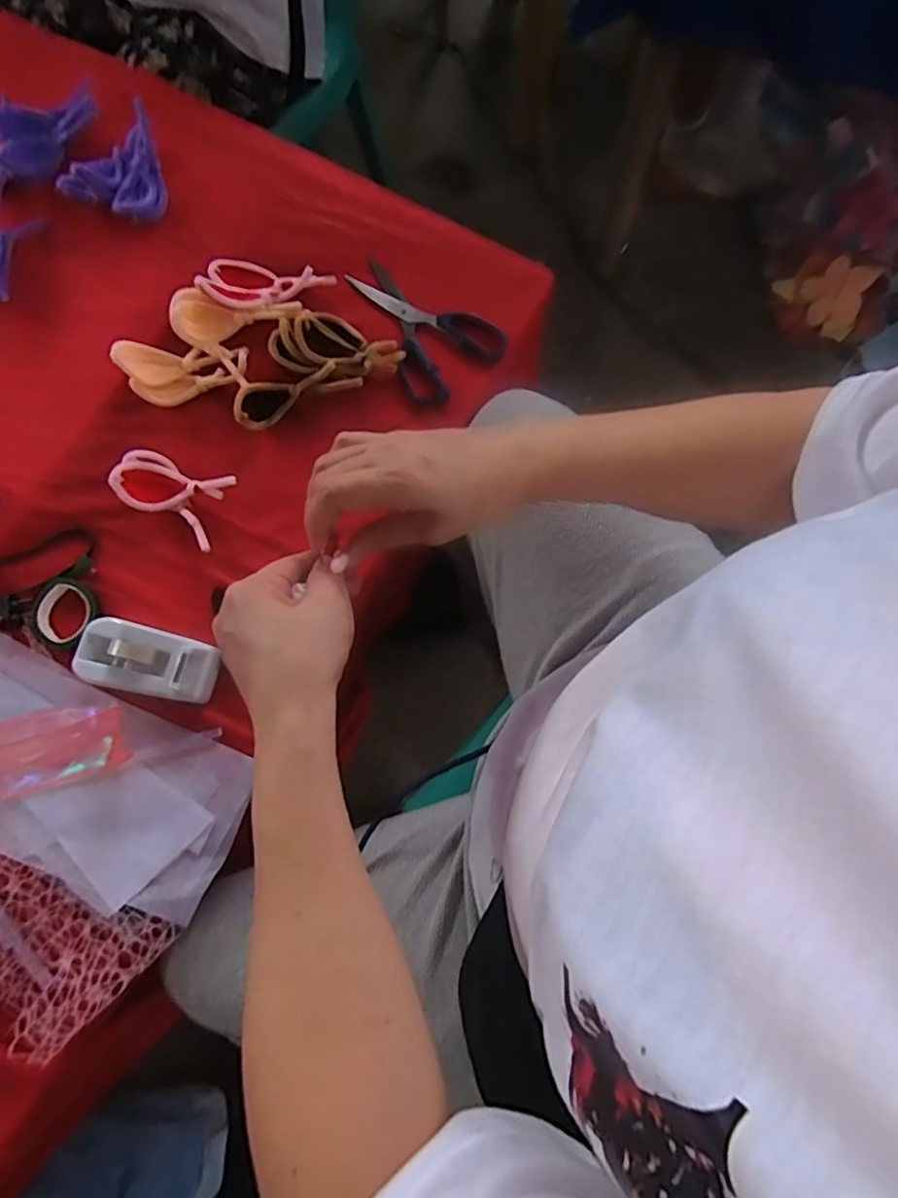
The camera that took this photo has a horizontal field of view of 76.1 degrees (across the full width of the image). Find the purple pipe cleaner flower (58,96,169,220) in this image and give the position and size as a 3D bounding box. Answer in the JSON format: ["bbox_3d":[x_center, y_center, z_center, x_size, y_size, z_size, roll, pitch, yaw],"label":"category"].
[{"bbox_3d":[-0.331,-0.437,0.580,0.093,0.044,0.101,27,79,7],"label":"purple pipe cleaner flower"}]

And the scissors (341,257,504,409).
[{"bbox_3d":[-0.034,-0.264,0.554,0.163,0.017,0.109,44,81,10],"label":"scissors"}]

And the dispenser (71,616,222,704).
[{"bbox_3d":[-0.246,0.050,0.472,0.105,0.037,0.055,13,77,4],"label":"dispenser"}]

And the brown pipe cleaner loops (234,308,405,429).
[{"bbox_3d":[-0.134,-0.219,0.531,0.154,0.036,0.103,-28,78,-6],"label":"brown pipe cleaner loops"}]

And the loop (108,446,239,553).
[{"bbox_3d":[-0.246,-0.096,0.515,0.104,0.027,0.064,27,79,7],"label":"loop"}]

